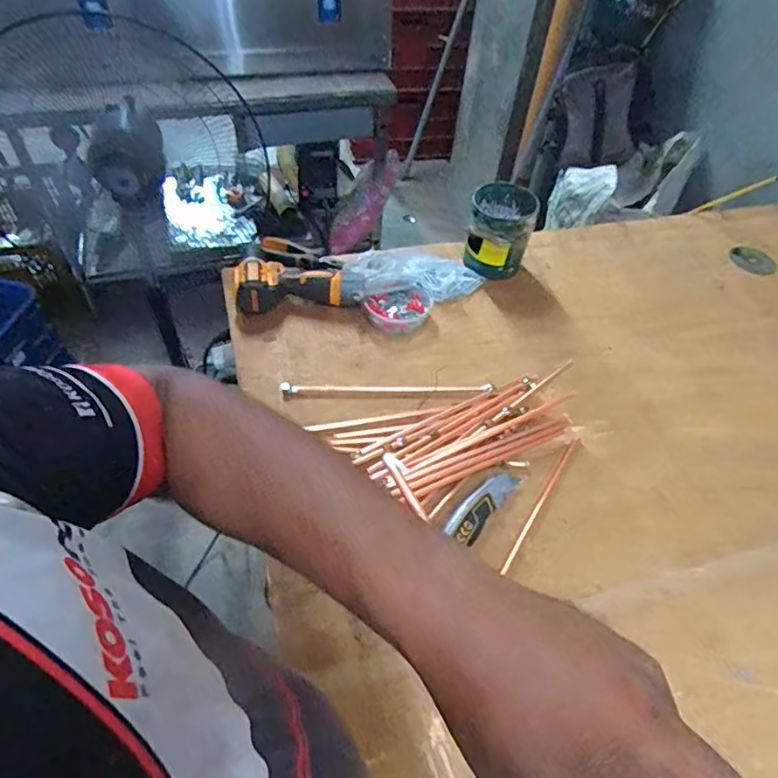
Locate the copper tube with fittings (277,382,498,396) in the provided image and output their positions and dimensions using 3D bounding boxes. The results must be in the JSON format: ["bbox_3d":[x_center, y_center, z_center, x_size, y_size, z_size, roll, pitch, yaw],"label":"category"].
[{"bbox_3d":[-0.001,-0.002,0.791,0.306,0.015,0.026,1,51,-4],"label":"copper tube with fittings"}]

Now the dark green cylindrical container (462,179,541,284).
[{"bbox_3d":[0.196,-0.279,0.961,0.105,0.132,0.113,2,50,-3],"label":"dark green cylindrical container"}]

